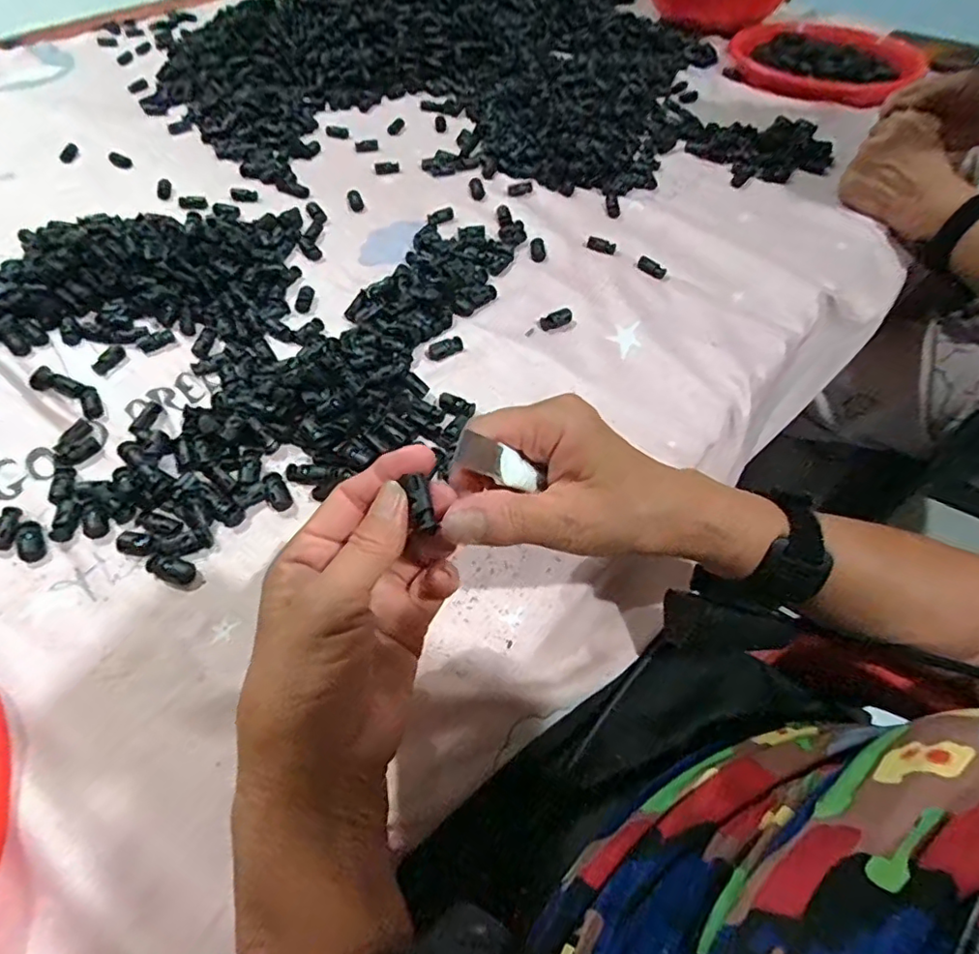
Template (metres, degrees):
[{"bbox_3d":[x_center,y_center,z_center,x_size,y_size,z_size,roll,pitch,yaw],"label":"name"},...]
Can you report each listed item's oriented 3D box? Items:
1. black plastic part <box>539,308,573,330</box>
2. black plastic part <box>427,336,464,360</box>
[{"bbox_3d":[0.058,-0.136,0.491,0.030,0.007,0.016,-22,57,-16],"label":"black plastic part"},{"bbox_3d":[-0.036,-0.104,0.463,0.030,0.007,0.015,-16,56,-12],"label":"black plastic part"}]

